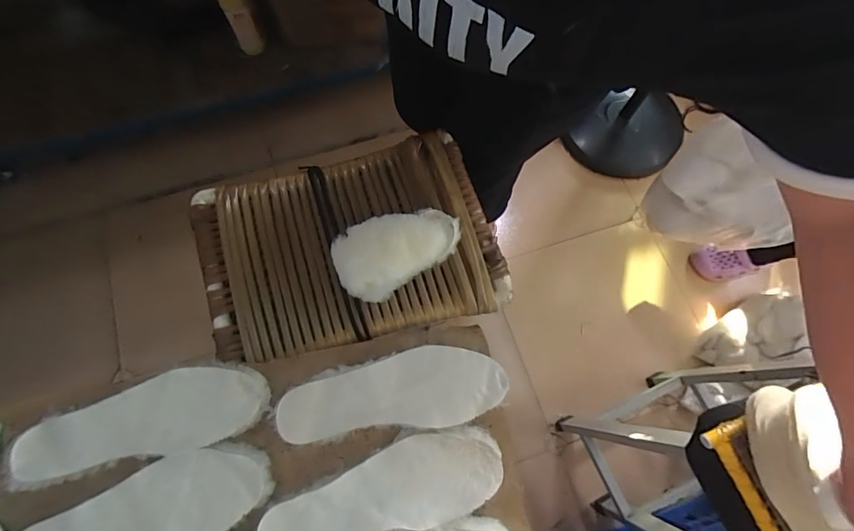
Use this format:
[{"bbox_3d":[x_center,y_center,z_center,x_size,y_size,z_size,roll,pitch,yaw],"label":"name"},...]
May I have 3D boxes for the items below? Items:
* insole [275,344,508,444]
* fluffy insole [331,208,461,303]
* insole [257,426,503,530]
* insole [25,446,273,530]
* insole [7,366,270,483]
[{"bbox_3d":[-0.039,0.145,0.484,0.255,0.011,0.088,-5,61,-5],"label":"insole"},{"bbox_3d":[-0.038,-0.022,0.545,0.164,0.047,0.098,-24,75,-8],"label":"fluffy insole"},{"bbox_3d":[-0.047,0.244,0.449,0.257,0.014,0.090,-13,73,-5],"label":"insole"},{"bbox_3d":[-0.297,0.258,0.436,0.252,0.015,0.088,-15,74,-6],"label":"insole"},{"bbox_3d":[-0.315,0.170,0.467,0.254,0.024,0.086,-11,68,-6],"label":"insole"}]

